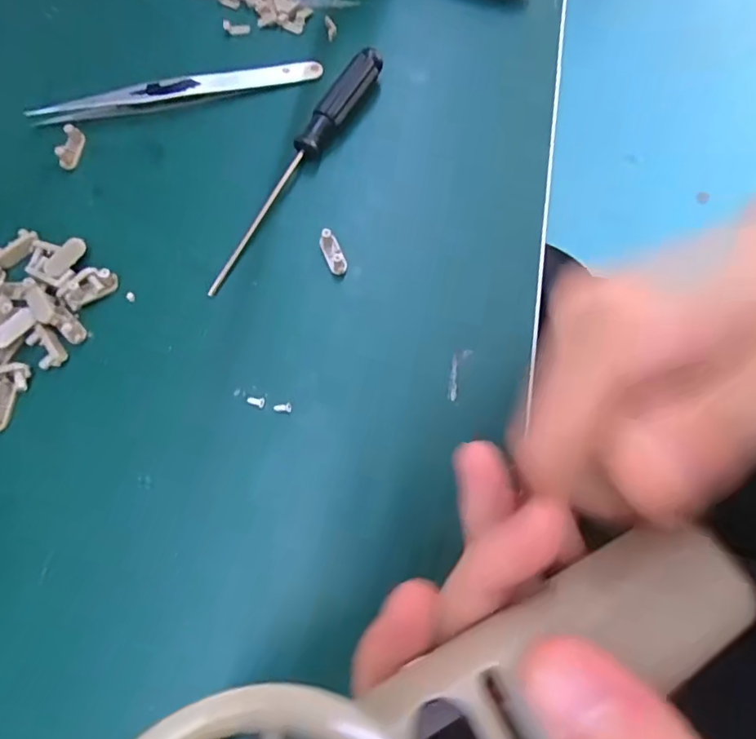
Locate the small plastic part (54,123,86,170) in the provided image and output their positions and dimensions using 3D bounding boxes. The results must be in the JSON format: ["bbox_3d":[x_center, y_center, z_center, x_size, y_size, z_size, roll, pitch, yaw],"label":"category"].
[{"bbox_3d":[-0.134,-0.098,0.240,0.005,0.010,0.019,8,71,3],"label":"small plastic part"}]

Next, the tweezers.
[{"bbox_3d":[-0.089,-0.126,0.251,0.128,0.007,0.011,-15,71,-5],"label":"tweezers"}]

